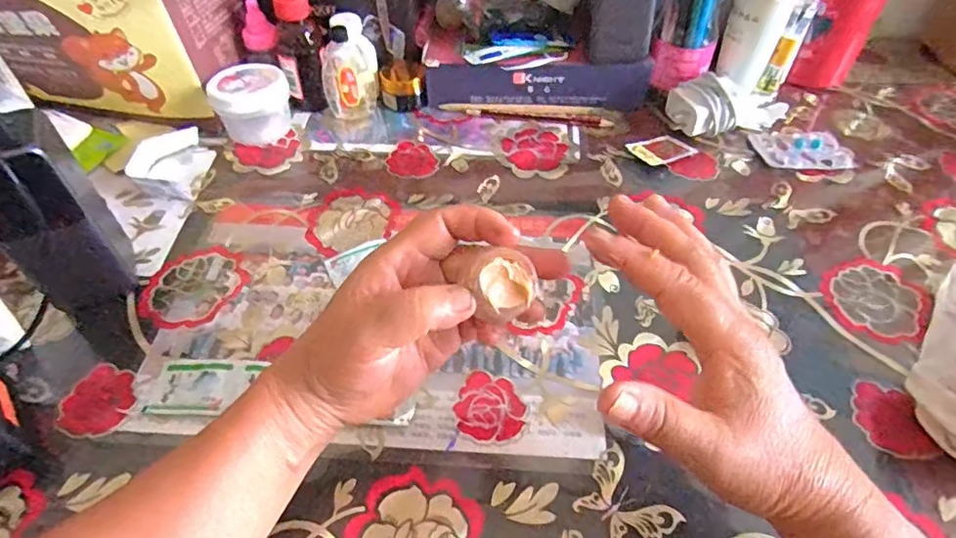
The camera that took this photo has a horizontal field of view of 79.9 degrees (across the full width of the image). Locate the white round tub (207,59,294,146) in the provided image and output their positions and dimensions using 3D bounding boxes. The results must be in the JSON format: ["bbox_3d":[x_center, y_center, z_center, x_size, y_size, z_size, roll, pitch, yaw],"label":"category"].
[{"bbox_3d":[-0.209,-0.153,0.532,0.067,0.054,0.065,-19,52,-15],"label":"white round tub"}]

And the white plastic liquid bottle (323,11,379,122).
[{"bbox_3d":[-0.121,-0.191,0.544,0.050,0.088,0.040,-11,50,-9],"label":"white plastic liquid bottle"}]

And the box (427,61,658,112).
[{"bbox_3d":[0.059,-0.179,0.558,0.215,0.046,0.015,0,49,1],"label":"box"}]

